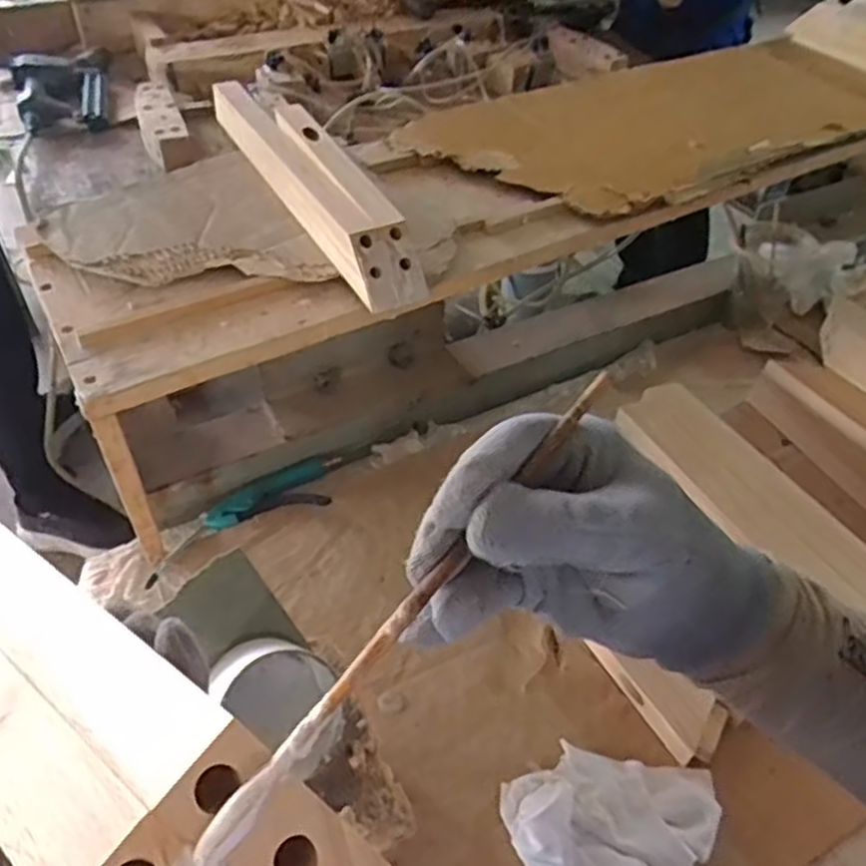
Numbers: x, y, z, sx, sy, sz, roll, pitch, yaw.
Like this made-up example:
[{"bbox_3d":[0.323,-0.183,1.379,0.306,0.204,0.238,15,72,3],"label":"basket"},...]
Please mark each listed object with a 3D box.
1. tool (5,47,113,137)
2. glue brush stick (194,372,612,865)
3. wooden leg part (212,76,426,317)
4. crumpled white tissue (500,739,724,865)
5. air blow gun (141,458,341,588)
[{"bbox_3d":[-0.729,-0.693,1.469,0.189,0.065,0.367,-15,48,-17],"label":"tool"},{"bbox_3d":[0.001,0.045,0.226,0.007,0.008,0.190,31,61,25],"label":"glue brush stick"},{"bbox_3d":[-0.133,-0.271,0.774,0.065,0.058,0.438,-21,50,-22],"label":"wooden leg part"},{"bbox_3d":[0.144,0.306,0.584,0.175,0.044,0.122,8,45,6],"label":"crumpled white tissue"},{"bbox_3d":[-0.198,0.090,0.811,0.241,0.031,0.070,-25,51,-25],"label":"air blow gun"}]

